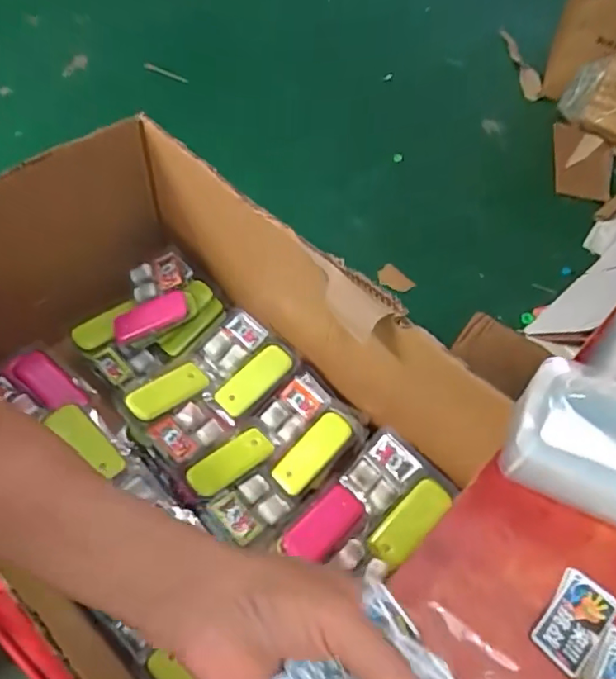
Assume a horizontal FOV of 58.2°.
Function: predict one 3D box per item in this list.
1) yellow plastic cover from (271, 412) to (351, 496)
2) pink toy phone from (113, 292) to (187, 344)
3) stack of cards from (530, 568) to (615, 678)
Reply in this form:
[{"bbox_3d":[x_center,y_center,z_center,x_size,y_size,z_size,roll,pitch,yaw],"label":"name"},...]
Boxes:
[{"bbox_3d":[0.005,0.131,0.644,0.105,0.011,0.039,-46,68,-6],"label":"yellow plastic cover"},{"bbox_3d":[-0.214,-0.030,0.741,0.107,0.015,0.041,-23,58,4],"label":"pink toy phone"},{"bbox_3d":[0.160,0.167,0.331,0.033,0.004,0.056,40,61,21],"label":"stack of cards"}]

